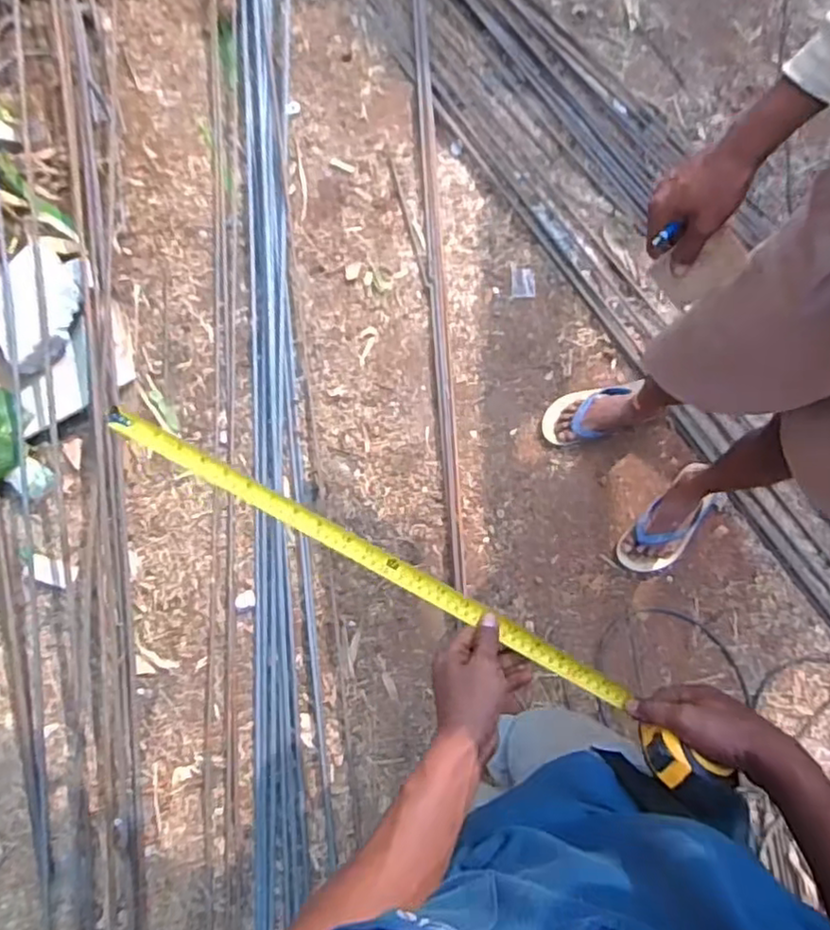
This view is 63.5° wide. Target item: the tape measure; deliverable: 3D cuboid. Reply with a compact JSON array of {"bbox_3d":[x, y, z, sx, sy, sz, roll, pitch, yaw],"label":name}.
[{"bbox_3d":[-0.014,0.111,0.618,0.617,0.056,0.048,30,78,5],"label":"tape measure"}]

